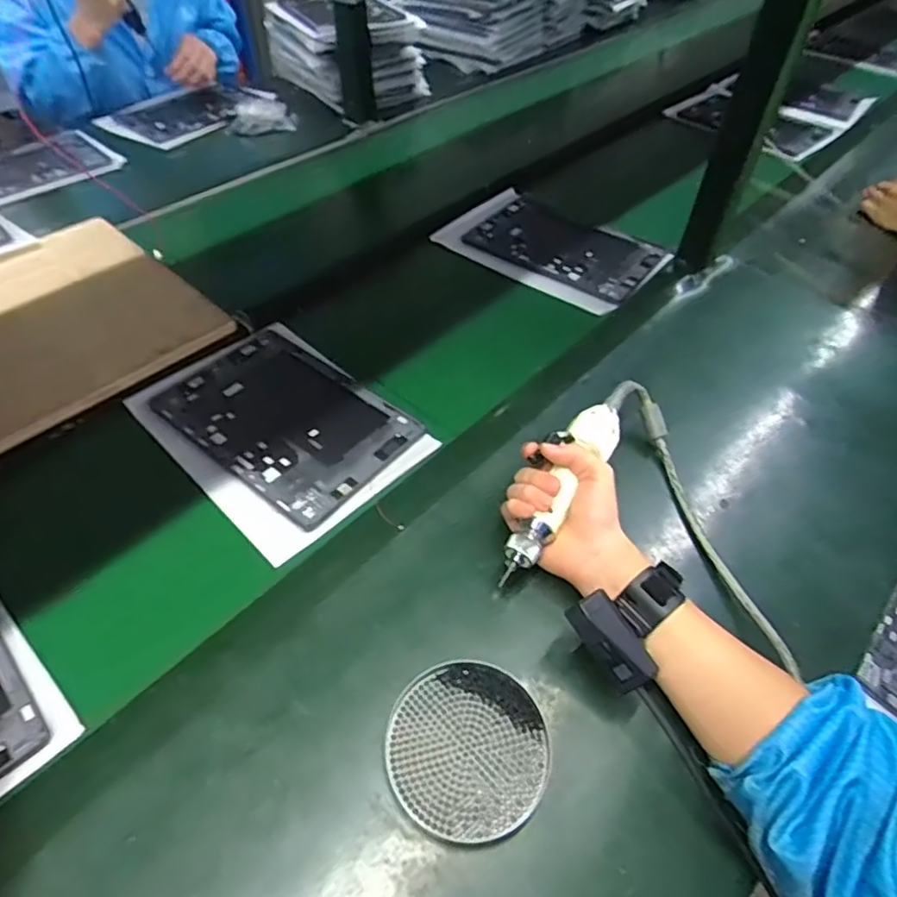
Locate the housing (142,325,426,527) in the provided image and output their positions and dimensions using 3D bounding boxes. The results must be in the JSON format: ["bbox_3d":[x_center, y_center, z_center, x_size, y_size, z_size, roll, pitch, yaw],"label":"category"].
[{"bbox_3d":[-0.170,-0.034,0.632,0.252,0.010,0.163,32,54,24],"label":"housing"}]

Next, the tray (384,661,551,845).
[{"bbox_3d":[0.013,0.214,0.430,0.113,0.014,0.109,1,48,-1],"label":"tray"}]

